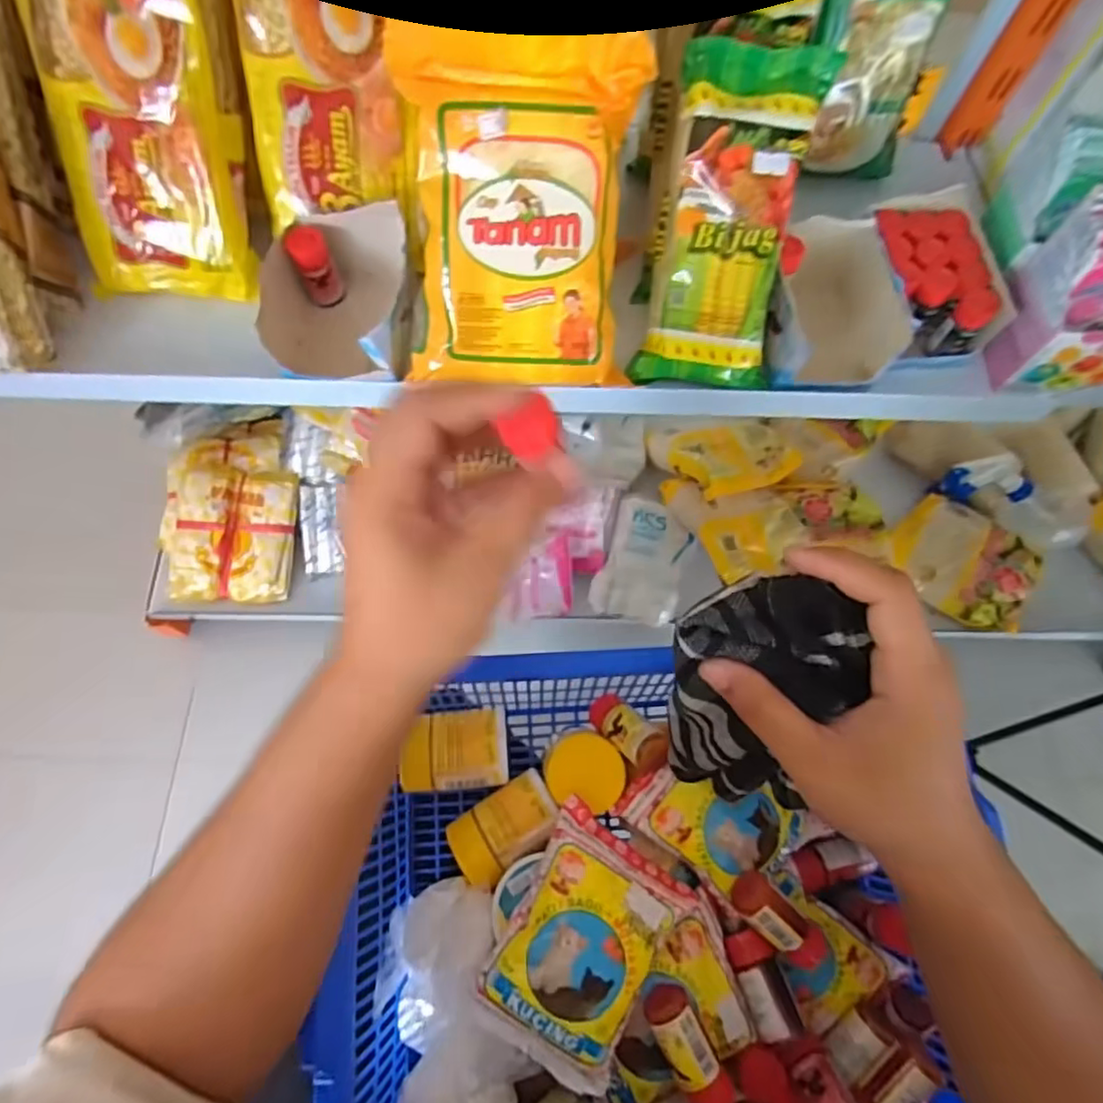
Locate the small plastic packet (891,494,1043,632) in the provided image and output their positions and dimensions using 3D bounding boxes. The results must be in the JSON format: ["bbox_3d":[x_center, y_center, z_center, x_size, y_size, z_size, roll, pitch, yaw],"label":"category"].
[{"bbox_3d":[0.553,0.014,0.849,0.177,0.033,0.136,38,71,12],"label":"small plastic packet"}]

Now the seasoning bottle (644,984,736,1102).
[{"bbox_3d":[0.068,0.246,0.309,0.022,0.017,0.056,-25,71,-12],"label":"seasoning bottle"}]

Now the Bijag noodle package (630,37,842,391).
[{"bbox_3d":[0.117,-0.211,0.410,0.088,0.028,0.199,10,107,1],"label":"Bijag noodle package"}]

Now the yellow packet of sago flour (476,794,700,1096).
[{"bbox_3d":[0.016,0.196,0.316,0.077,0.024,0.105,32,70,10],"label":"yellow packet of sago flour"}]

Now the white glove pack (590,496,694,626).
[{"bbox_3d":[0.119,0.013,0.818,0.105,0.025,0.161,16,68,3],"label":"white glove pack"}]

